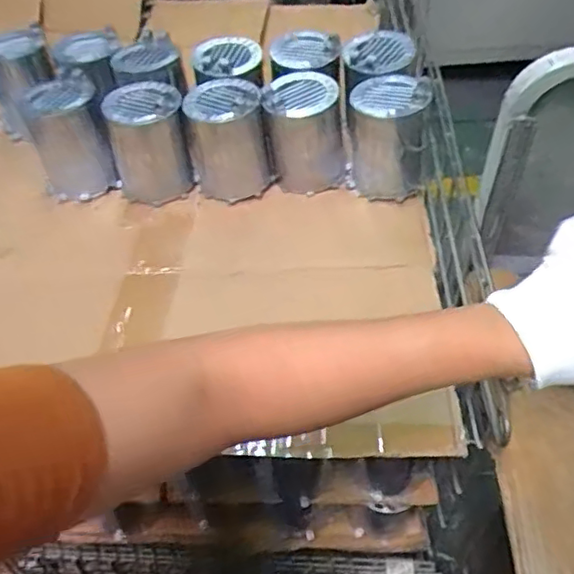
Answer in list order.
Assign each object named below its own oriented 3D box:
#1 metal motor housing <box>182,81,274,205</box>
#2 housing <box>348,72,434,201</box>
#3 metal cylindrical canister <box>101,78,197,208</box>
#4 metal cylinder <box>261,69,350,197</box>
[{"bbox_3d":[-0.071,-0.176,0.733,0.087,0.120,0.078,-9,50,-3],"label":"metal motor housing"},{"bbox_3d":[0.120,-0.181,0.715,0.093,0.119,0.088,0,50,5],"label":"housing"},{"bbox_3d":[-0.166,-0.168,0.736,0.086,0.134,0.092,-2,50,3],"label":"metal cylindrical canister"},{"bbox_3d":[0.021,-0.188,0.736,0.094,0.116,0.086,-6,50,-1],"label":"metal cylinder"}]

